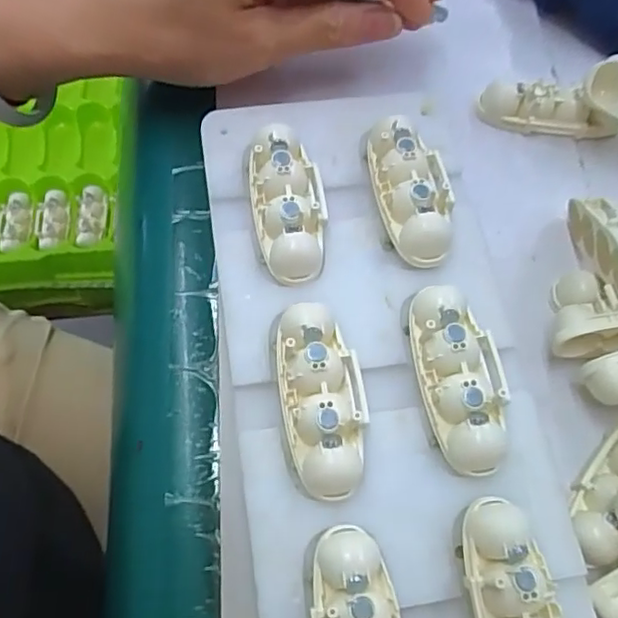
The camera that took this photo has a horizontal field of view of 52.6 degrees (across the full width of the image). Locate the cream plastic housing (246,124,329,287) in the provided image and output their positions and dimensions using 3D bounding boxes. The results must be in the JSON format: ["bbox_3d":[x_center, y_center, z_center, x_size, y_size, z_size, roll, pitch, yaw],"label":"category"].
[{"bbox_3d":[-0.007,-0.037,0.222,0.026,0.016,0.056,-8,68,-6],"label":"cream plastic housing"}]

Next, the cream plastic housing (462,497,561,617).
[{"bbox_3d":[0.059,0.086,0.174,0.023,0.015,0.062,-10,68,-7],"label":"cream plastic housing"}]

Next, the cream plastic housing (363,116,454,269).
[{"bbox_3d":[0.038,-0.045,0.229,0.026,0.019,0.061,-7,68,-6],"label":"cream plastic housing"}]

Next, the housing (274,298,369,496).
[{"bbox_3d":[0.005,0.027,0.196,0.025,0.014,0.060,-9,68,-6],"label":"housing"}]

